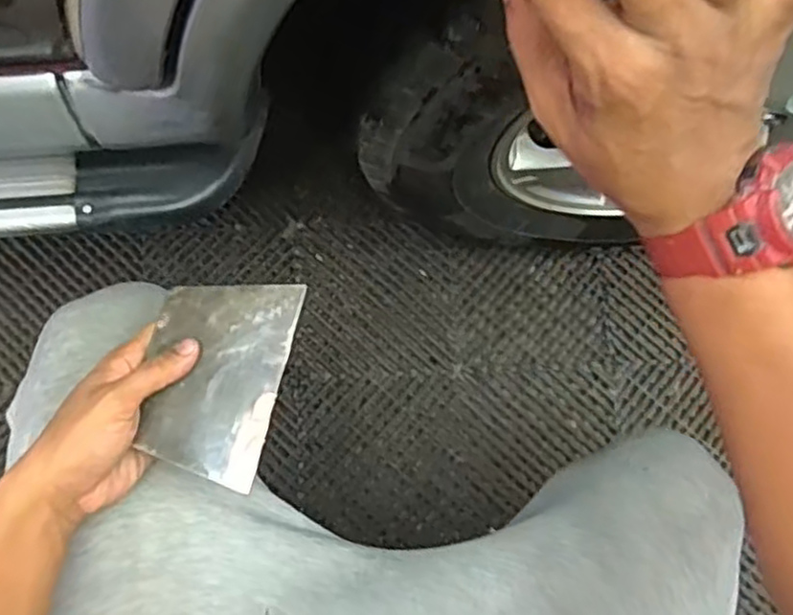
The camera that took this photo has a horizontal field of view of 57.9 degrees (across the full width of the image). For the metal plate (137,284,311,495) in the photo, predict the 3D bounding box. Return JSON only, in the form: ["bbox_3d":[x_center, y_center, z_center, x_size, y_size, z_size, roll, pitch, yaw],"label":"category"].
[{"bbox_3d":[-0.125,0.045,0.492,0.094,0.009,0.137,9,68,9],"label":"metal plate"}]

